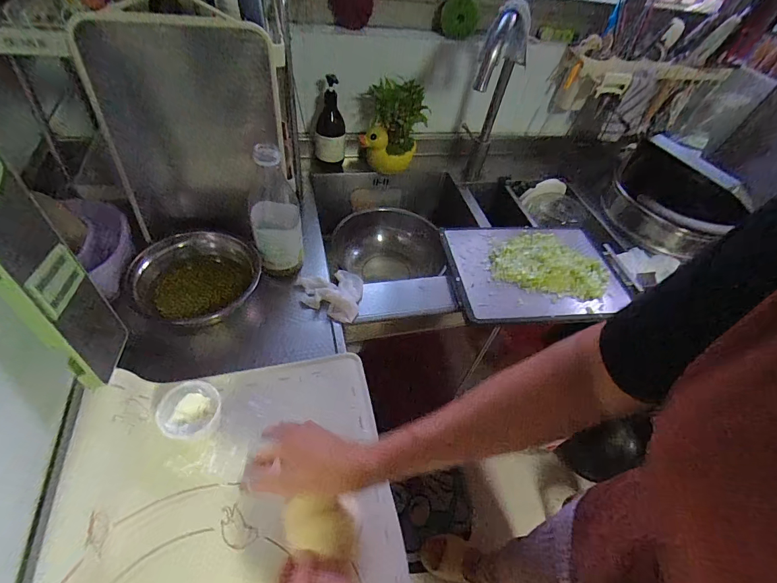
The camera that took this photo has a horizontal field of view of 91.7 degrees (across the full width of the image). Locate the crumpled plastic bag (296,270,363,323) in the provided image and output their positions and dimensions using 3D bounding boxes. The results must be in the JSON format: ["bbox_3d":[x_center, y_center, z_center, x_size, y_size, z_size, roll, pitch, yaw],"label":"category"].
[{"bbox_3d":[-0.110,-0.005,0.714,0.125,0.027,0.109,18,50,5],"label":"crumpled plastic bag"}]

